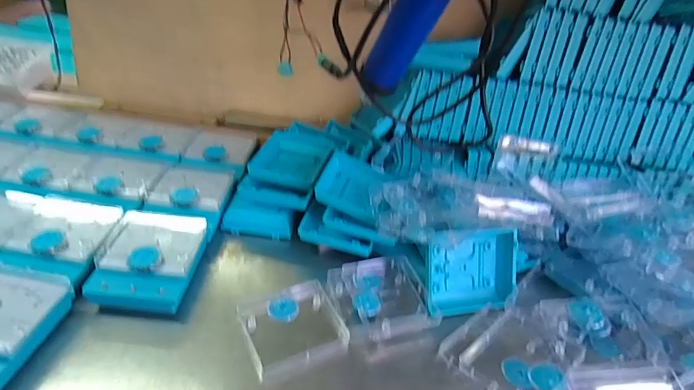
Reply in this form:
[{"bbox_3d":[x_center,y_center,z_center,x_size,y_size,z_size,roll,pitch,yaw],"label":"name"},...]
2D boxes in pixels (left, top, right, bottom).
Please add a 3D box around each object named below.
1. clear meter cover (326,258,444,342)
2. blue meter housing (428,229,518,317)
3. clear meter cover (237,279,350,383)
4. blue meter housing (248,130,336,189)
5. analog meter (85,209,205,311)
[{"bbox_3d":[0.037,0.115,0.506,0.100,0.026,0.109,-8,40,-20],"label":"clear meter cover"},{"bbox_3d":[0.147,0.090,0.521,0.115,0.097,0.046,0,-1,-12],"label":"blue meter housing"},{"bbox_3d":[-0.060,0.141,0.476,0.103,0.017,0.098,-12,41,-24],"label":"clear meter cover"},{"bbox_3d":[-0.081,-0.054,0.653,0.100,0.028,0.125,11,37,5],"label":"blue meter housing"},{"bbox_3d":[-0.223,0.073,0.503,0.102,0.046,0.134,6,37,-3],"label":"analog meter"}]

